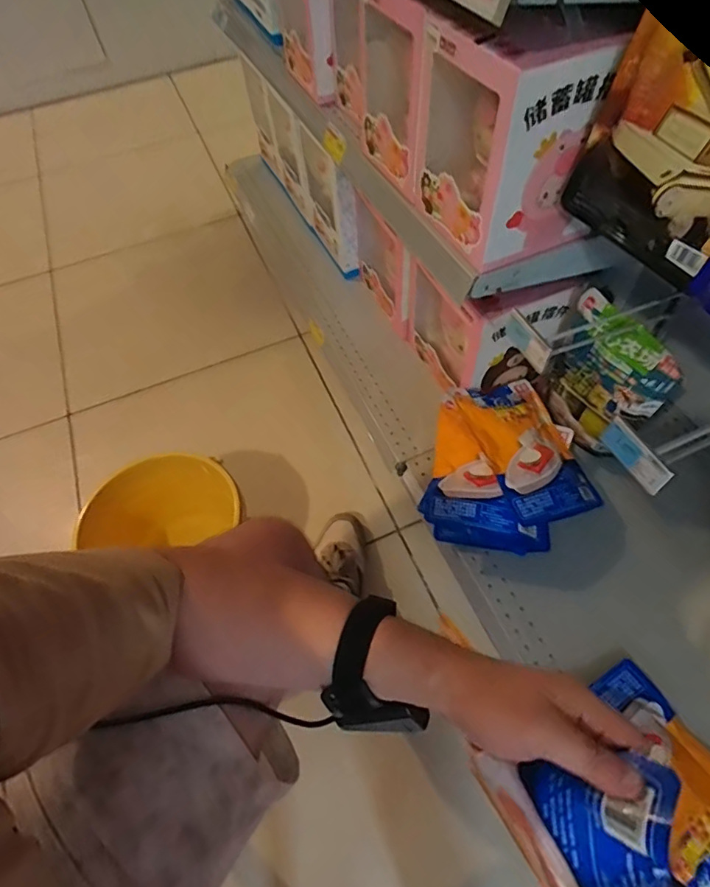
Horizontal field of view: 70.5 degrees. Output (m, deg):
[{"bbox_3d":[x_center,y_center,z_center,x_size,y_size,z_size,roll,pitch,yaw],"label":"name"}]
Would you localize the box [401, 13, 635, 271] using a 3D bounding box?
[{"bbox_3d":[0.172,-0.367,0.595,0.147,0.211,0.191,-21,59,-9],"label":"box"}]

